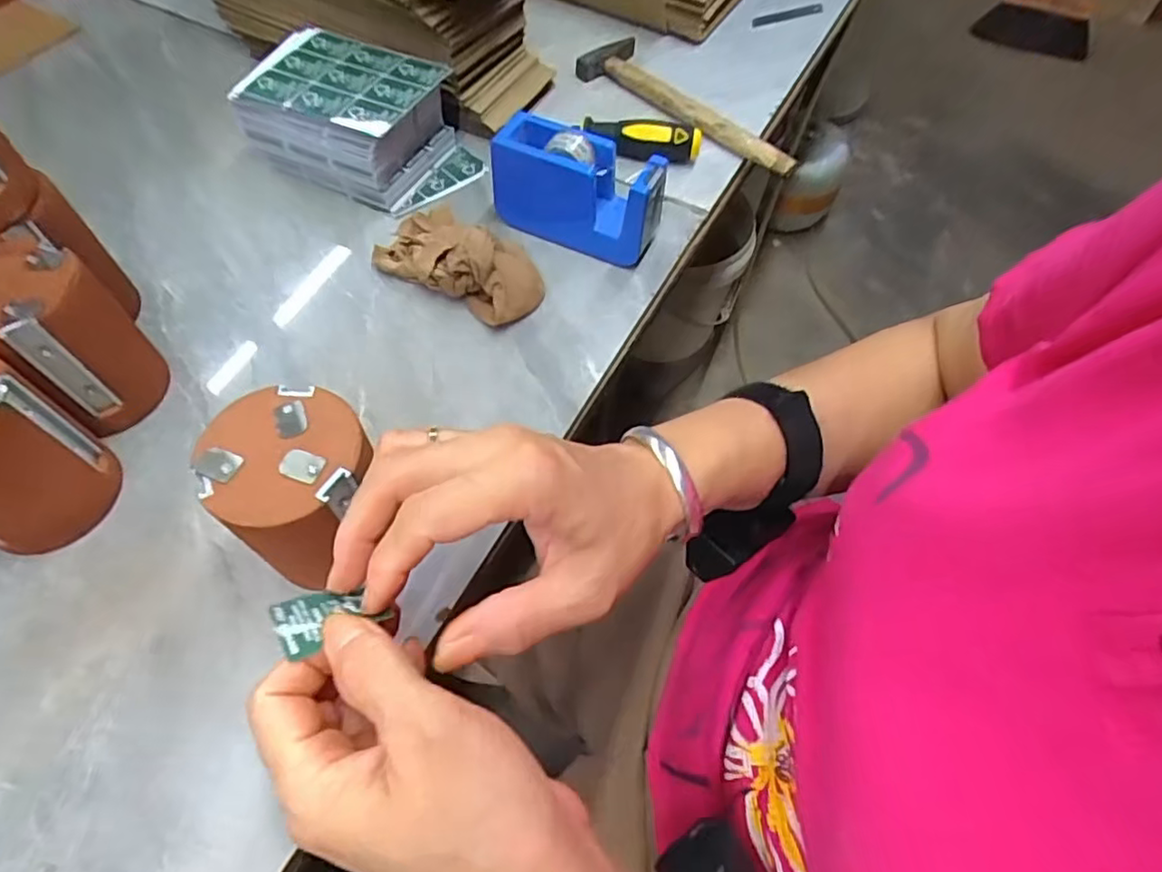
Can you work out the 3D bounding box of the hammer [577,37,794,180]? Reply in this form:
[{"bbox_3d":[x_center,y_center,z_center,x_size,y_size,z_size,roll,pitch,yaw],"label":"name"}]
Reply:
[{"bbox_3d":[0.109,-0.321,0.608,0.244,0.018,0.068,39,66,19],"label":"hammer"}]

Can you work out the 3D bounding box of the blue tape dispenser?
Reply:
[{"bbox_3d":[-0.004,-0.195,0.498,0.137,0.079,0.049,26,62,13],"label":"blue tape dispenser"}]

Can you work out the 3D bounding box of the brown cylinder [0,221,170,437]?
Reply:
[{"bbox_3d":[-0.321,-0.059,0.394,0.070,0.103,0.073,31,64,16],"label":"brown cylinder"}]

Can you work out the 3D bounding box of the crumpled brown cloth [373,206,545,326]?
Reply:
[{"bbox_3d":[-0.091,-0.143,0.491,0.138,0.040,0.080,27,63,14],"label":"crumpled brown cloth"}]

